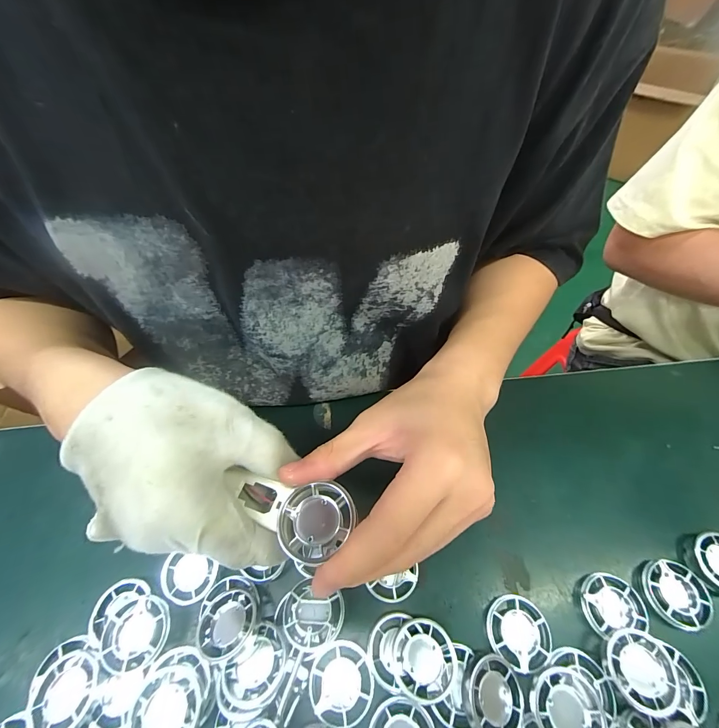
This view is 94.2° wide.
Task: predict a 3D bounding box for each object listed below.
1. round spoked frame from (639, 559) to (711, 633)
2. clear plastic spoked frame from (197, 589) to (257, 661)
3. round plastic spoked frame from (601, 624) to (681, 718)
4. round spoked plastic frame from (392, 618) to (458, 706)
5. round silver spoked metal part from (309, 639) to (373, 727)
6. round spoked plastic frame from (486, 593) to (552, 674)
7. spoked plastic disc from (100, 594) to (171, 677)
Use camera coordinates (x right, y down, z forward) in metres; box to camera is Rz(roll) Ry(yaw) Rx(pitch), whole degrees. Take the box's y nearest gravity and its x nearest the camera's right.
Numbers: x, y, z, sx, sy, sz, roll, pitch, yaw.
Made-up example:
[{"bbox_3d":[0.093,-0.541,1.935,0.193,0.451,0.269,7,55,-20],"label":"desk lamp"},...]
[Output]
[{"bbox_3d":[0.218,0.159,0.231,0.040,0.008,0.039,-1,57,1],"label":"round spoked frame"},{"bbox_3d":[-0.083,0.162,0.211,0.034,0.006,0.035,-14,40,-3],"label":"clear plastic spoked frame"},{"bbox_3d":[0.171,0.186,0.204,0.039,0.009,0.038,-1,57,1],"label":"round plastic spoked frame"},{"bbox_3d":[0.040,0.182,0.206,0.037,0.009,0.039,-1,57,1],"label":"round spoked plastic frame"},{"bbox_3d":[-0.011,0.193,0.203,0.037,0.004,0.038,-1,57,1],"label":"round silver spoked metal part"},{"bbox_3d":[0.104,0.175,0.219,0.039,0.009,0.038,-1,57,1],"label":"round spoked plastic frame"},{"bbox_3d":[-0.141,0.170,0.211,0.039,0.008,0.037,-17,58,-9],"label":"spoked plastic disc"}]

